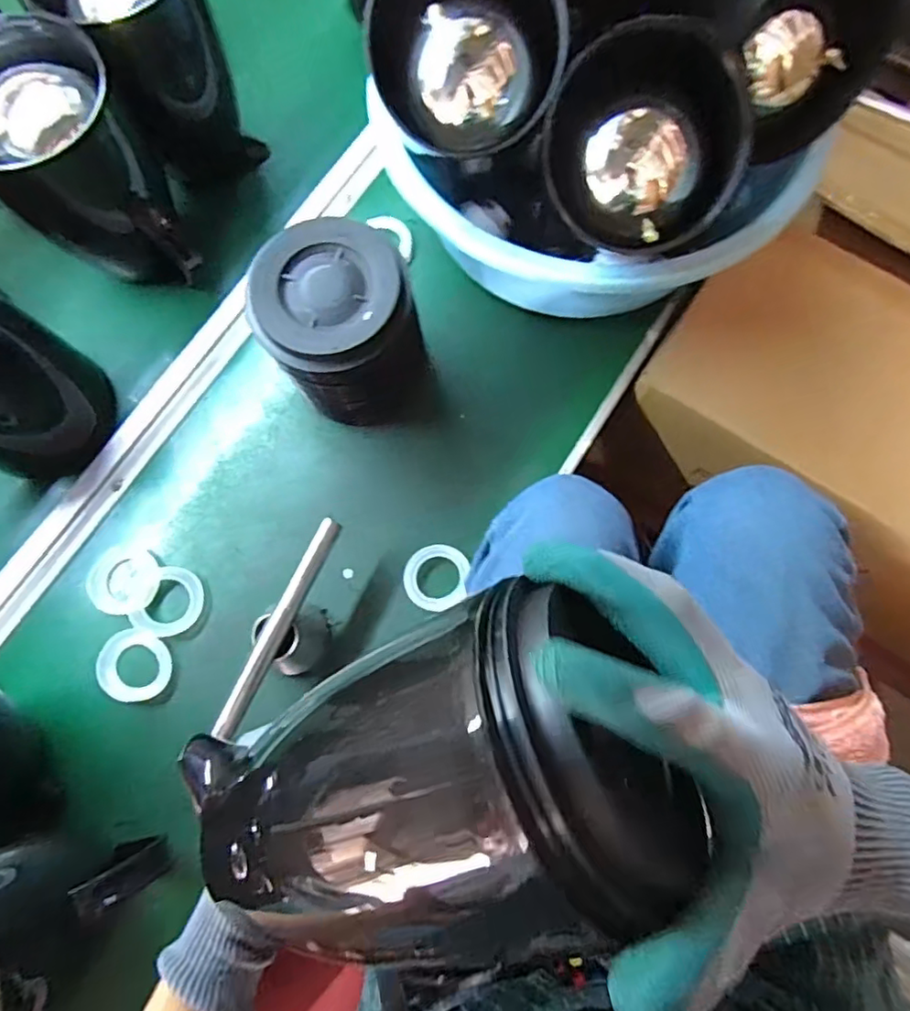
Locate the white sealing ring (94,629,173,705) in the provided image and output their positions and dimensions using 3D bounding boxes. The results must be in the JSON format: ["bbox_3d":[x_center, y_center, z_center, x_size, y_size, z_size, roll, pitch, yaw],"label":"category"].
[{"bbox_3d":[-0.269,0.133,0.501,0.056,0.008,0.058,2,80,-13],"label":"white sealing ring"}]

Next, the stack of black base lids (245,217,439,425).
[{"bbox_3d":[-0.089,-0.143,0.506,0.121,0.146,0.114,-17,76,-2],"label":"stack of black base lids"}]

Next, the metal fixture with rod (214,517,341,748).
[{"bbox_3d":[-0.129,0.101,0.487,0.042,0.070,0.172,31,79,9],"label":"metal fixture with rod"}]

